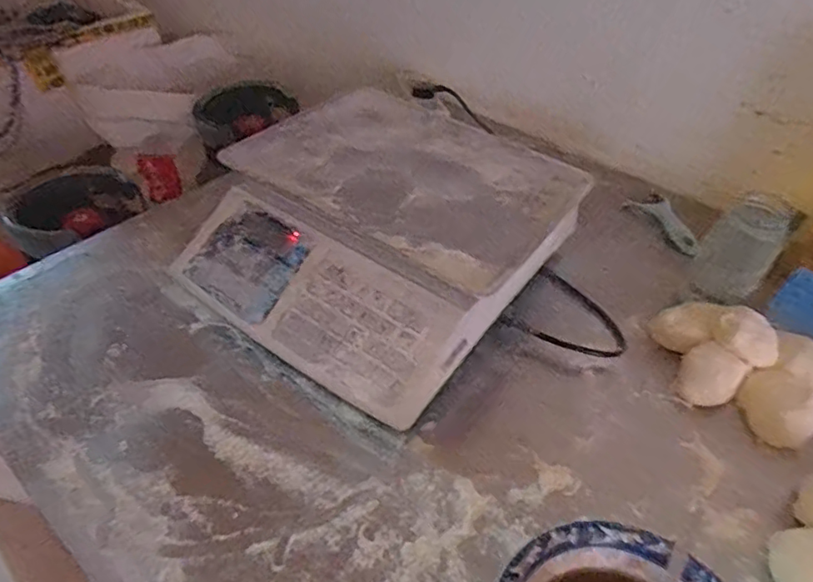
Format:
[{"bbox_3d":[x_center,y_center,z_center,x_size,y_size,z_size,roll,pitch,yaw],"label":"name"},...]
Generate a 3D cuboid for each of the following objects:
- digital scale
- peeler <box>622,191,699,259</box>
[{"bbox_3d":[-0.027,-0.070,0.601,0.345,0.105,0.349,28,49,23],"label":"digital scale"},{"bbox_3d":[0.347,-0.090,0.714,0.058,0.011,0.121,-17,48,-19],"label":"peeler"}]

